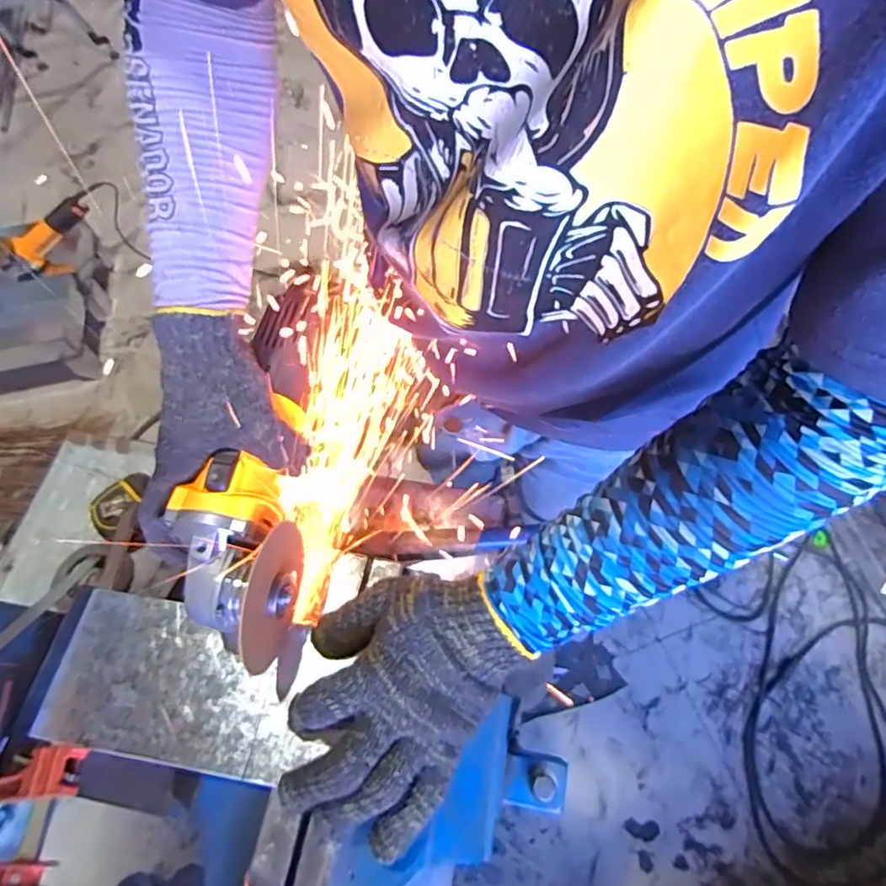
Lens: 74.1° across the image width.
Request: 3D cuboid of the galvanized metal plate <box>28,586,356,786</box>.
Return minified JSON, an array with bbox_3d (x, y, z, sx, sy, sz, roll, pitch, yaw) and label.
[{"bbox_3d":[-0.178,0.163,0.403,0.177,0.008,0.097,8,63,6],"label":"galvanized metal plate"}]

